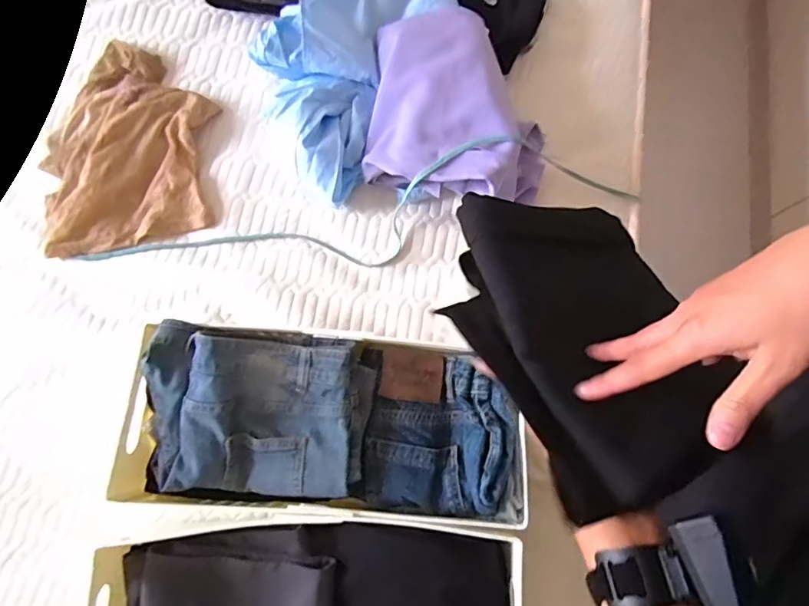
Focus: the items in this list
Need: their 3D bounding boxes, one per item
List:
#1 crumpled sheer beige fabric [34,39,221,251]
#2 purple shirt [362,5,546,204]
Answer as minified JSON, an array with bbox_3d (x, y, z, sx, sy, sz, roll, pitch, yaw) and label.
[{"bbox_3d":[-0.414,-0.243,0.768,0.233,0.047,0.323,-10,77,-4],"label":"crumpled sheer beige fabric"},{"bbox_3d":[0.083,-0.275,0.749,0.252,0.124,0.265,6,76,0],"label":"purple shirt"}]

